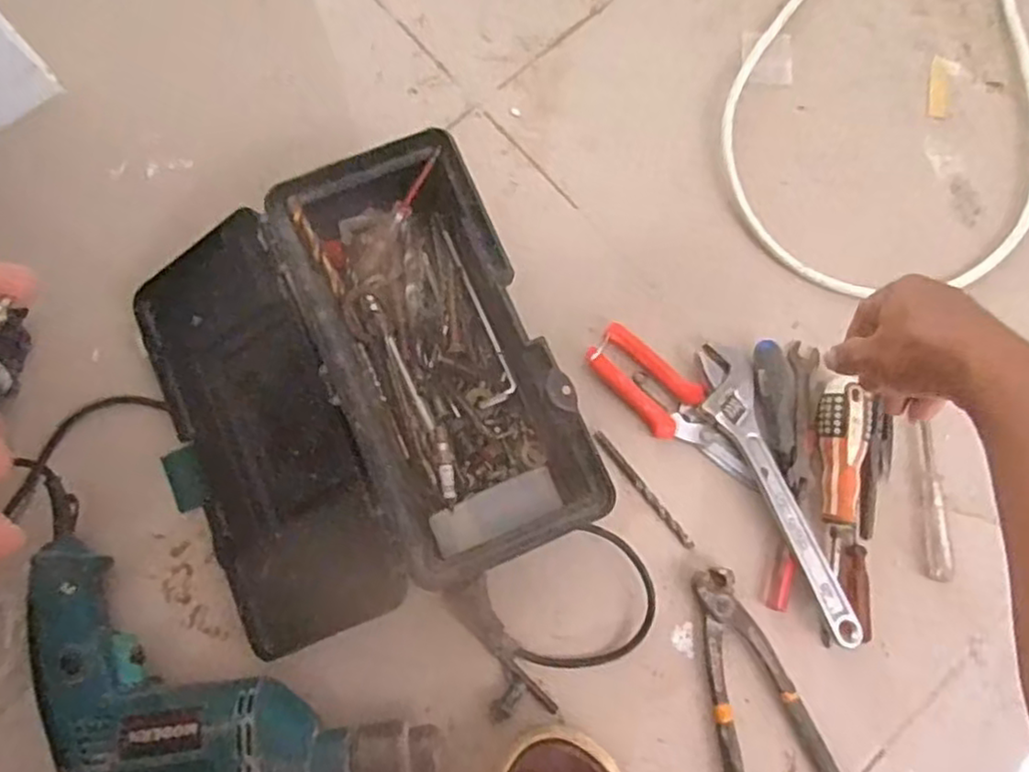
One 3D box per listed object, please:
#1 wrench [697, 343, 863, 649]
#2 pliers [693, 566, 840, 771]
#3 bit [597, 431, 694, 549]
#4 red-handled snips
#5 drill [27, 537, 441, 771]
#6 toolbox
[{"bbox_3d":[0.201,0.082,0.538,0.049,0.016,0.241,-18,79,-5],"label":"wrench"},{"bbox_3d":[0.176,0.242,0.508,0.092,0.020,0.214,-19,79,-5],"label":"pliers"},{"bbox_3d":[0.102,0.081,0.542,0.008,0.004,0.113,-38,81,-8],"label":"bit"},{"bbox_3d":[0.129,0.018,0.555,0.162,0.014,0.049,42,81,7],"label":"red-handled snips"},{"bbox_3d":[-0.220,0.237,0.474,0.300,0.064,0.136,26,79,4],"label":"drill"},{"bbox_3d":[-0.119,0.008,0.518,0.286,0.089,0.308,-25,80,-6],"label":"toolbox"}]

